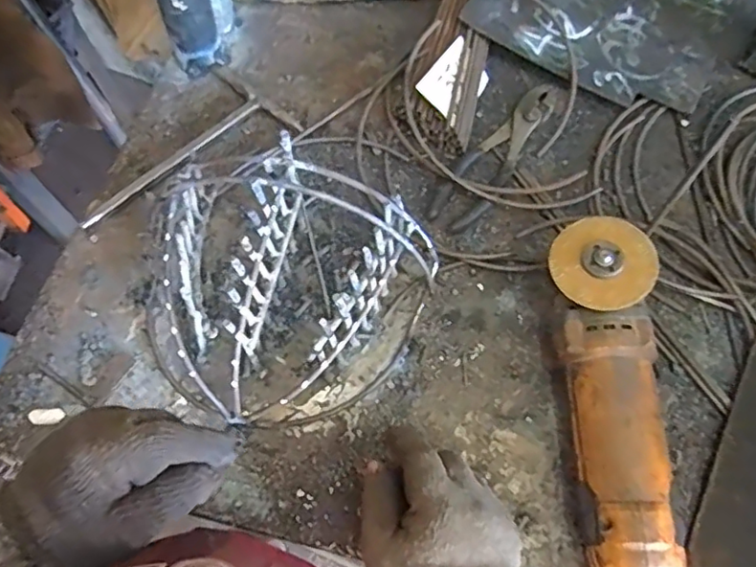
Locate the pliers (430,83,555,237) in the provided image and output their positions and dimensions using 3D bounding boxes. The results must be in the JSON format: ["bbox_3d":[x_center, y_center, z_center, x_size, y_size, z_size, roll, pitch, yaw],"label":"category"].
[{"bbox_3d":[0.115,-0.128,0.576,0.049,0.016,0.193,30,70,13],"label":"pliers"}]

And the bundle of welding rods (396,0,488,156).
[{"bbox_3d":[0.096,-0.303,0.635,0.077,0.038,0.356,13,67,7],"label":"bundle of welding rods"}]

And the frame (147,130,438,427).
[{"bbox_3d":[-0.086,0.001,0.468,0.228,0.114,0.212,19,68,9],"label":"frame"}]

